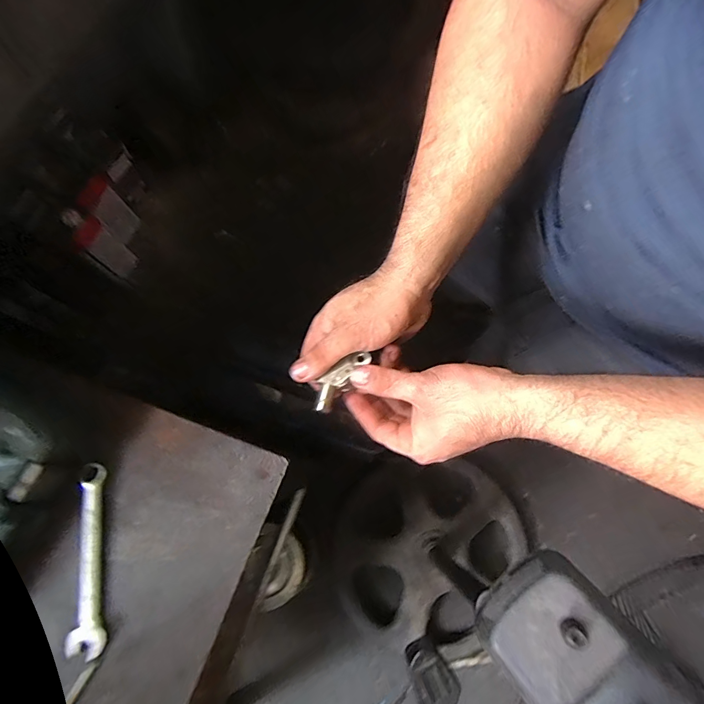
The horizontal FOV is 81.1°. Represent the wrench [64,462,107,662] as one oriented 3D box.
[{"bbox_3d":[-0.216,0.168,0.339,0.026,0.010,0.145,-4,75,-2],"label":"wrench"}]

